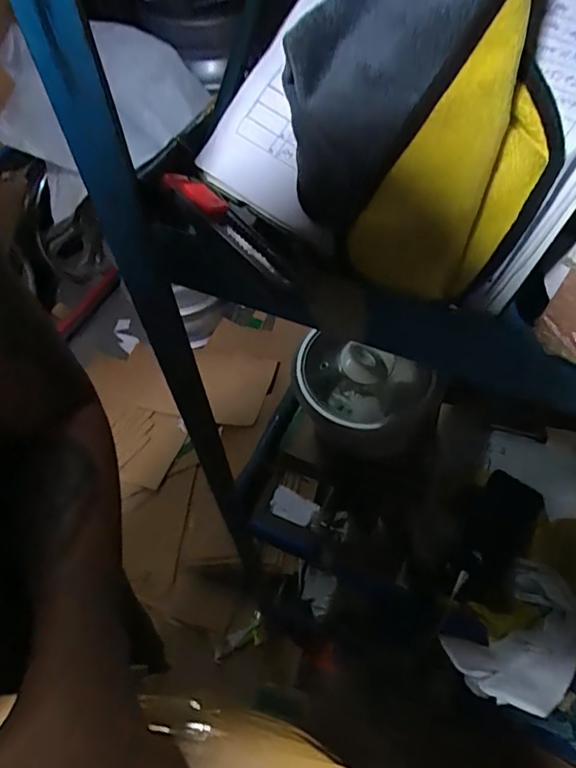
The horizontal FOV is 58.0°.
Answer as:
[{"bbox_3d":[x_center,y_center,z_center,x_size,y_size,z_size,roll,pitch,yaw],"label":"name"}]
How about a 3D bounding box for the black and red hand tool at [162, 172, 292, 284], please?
[{"bbox_3d":[-0.040,-0.101,0.318,0.018,0.009,0.138,-31,60,-16],"label":"black and red hand tool"}]

